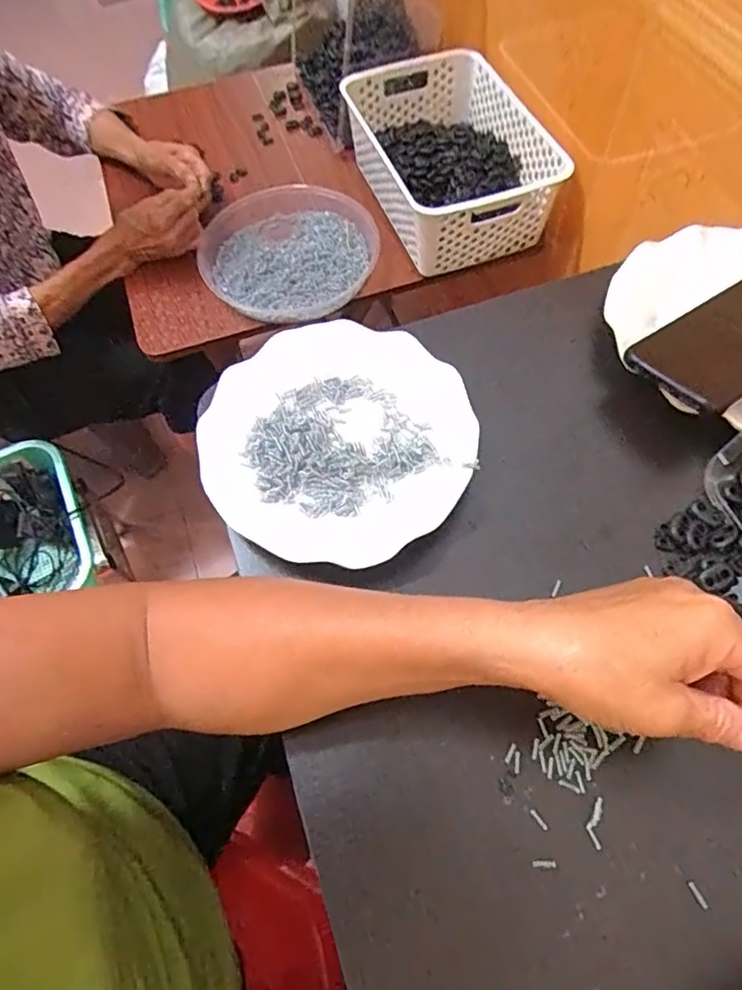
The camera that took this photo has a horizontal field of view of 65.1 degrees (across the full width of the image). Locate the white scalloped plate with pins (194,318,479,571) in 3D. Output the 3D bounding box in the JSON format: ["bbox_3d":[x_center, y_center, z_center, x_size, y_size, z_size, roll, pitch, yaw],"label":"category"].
[{"bbox_3d":[-0.023,-0.040,0.402,0.179,0.023,0.176,-1,63,3],"label":"white scalloped plate with pins"}]

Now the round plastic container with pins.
[{"bbox_3d":[-0.111,-0.335,0.796,0.233,0.036,0.234,-1,63,3],"label":"round plastic container with pins"}]

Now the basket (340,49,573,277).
[{"bbox_3d":[0.105,-0.459,0.794,0.208,0.100,0.323,-17,63,-5],"label":"basket"}]

